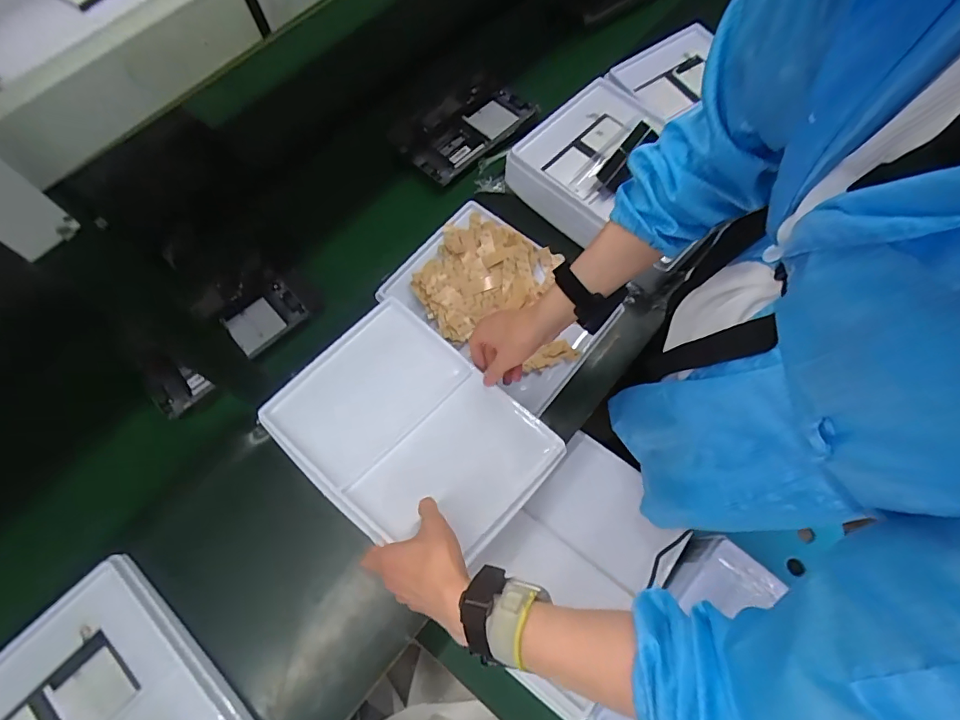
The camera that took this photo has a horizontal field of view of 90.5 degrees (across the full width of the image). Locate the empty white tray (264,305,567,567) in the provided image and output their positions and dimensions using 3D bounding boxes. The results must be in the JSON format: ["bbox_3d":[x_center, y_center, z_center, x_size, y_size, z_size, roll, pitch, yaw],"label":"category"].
[{"bbox_3d":[-0.088,0.081,0.600,0.321,0.030,0.247,37,58,22],"label":"empty white tray"}]

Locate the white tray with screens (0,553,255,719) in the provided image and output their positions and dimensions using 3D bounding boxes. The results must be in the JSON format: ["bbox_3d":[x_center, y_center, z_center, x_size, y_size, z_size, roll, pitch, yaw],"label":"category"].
[{"bbox_3d":[-0.436,0.432,0.548,0.327,0.034,0.236,39,73,16],"label":"white tray with screens"}]

